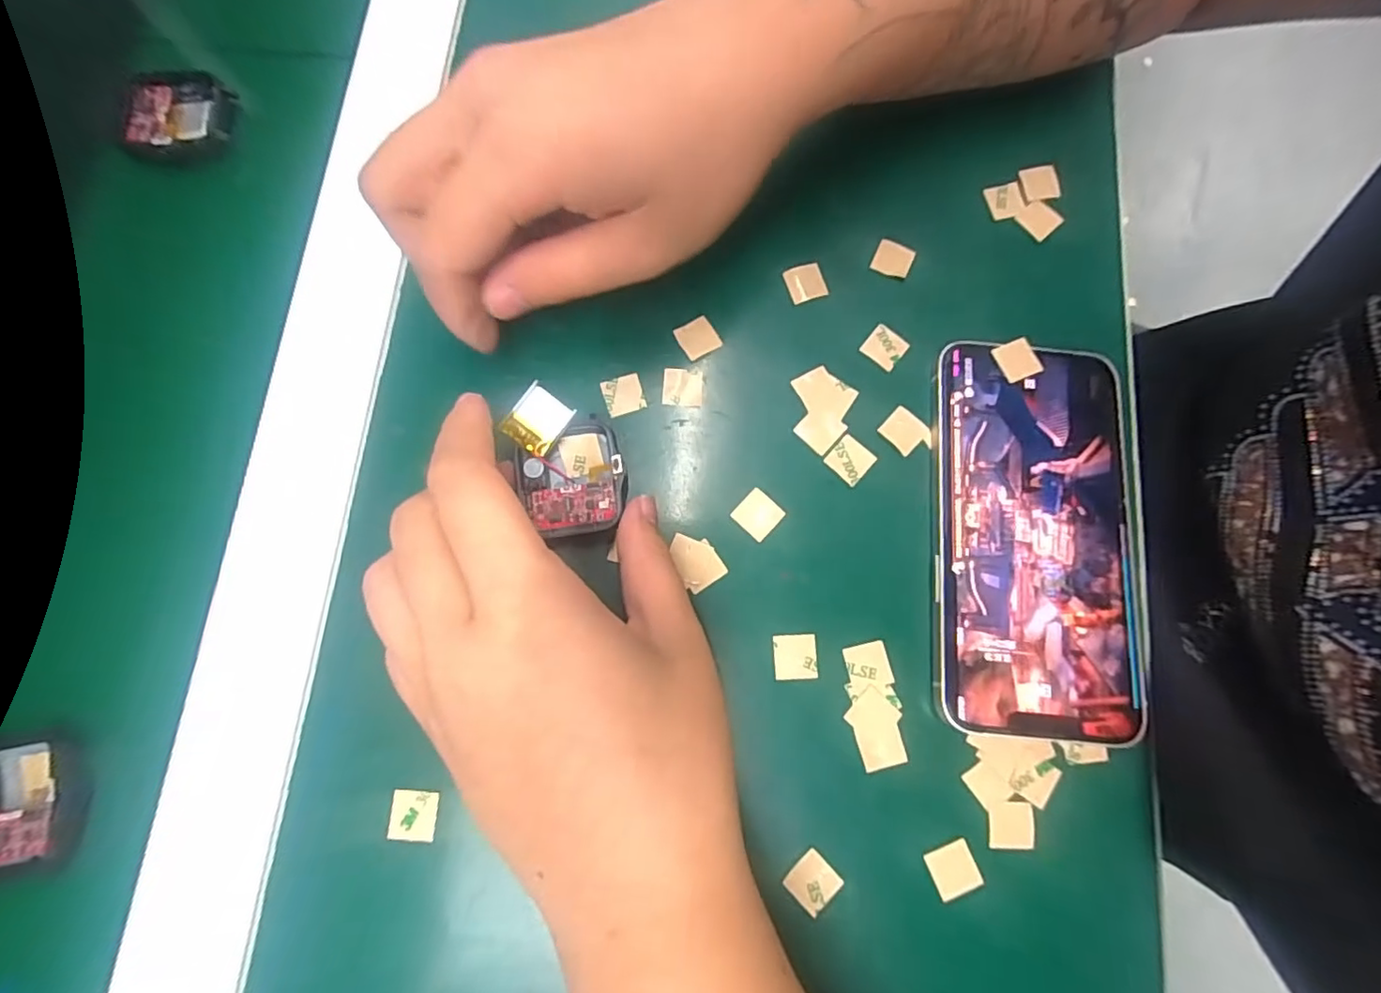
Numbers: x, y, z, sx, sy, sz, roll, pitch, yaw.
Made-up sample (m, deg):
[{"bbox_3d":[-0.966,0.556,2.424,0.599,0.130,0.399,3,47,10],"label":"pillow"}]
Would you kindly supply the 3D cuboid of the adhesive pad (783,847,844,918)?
[{"bbox_3d":[0.041,0.128,0.198,0.015,0.004,0.015,44,81,8],"label":"adhesive pad"}]

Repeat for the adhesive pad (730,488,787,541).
[{"bbox_3d":[0.026,0.006,0.224,0.015,0.004,0.015,43,81,8],"label":"adhesive pad"}]

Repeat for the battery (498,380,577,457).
[{"bbox_3d":[-0.055,-0.027,0.214,0.019,0.004,0.021,36,87,0],"label":"battery"}]

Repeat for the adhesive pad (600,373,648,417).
[{"bbox_3d":[-0.026,-0.040,0.233,0.015,0.004,0.015,-17,79,-5],"label":"adhesive pad"}]

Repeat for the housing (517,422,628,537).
[{"bbox_3d":[-0.044,-0.007,0.219,0.038,0.010,0.042,-8,78,-3],"label":"housing"}]

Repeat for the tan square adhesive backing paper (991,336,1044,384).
[{"bbox_3d":[0.127,-0.053,0.233,0.016,0.004,0.016,-23,78,-3],"label":"tan square adhesive backing paper"}]

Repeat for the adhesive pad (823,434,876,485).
[{"bbox_3d":[0.062,-0.014,0.229,0.015,0.004,0.015,42,80,7],"label":"adhesive pad"}]

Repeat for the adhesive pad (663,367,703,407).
[{"bbox_3d":[-0.003,-0.043,0.234,0.015,0.004,0.015,4,78,0],"label":"adhesive pad"}]

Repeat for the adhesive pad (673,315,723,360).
[{"bbox_3d":[0.003,-0.064,0.238,0.015,0.004,0.015,-28,80,-7],"label":"adhesive pad"}]

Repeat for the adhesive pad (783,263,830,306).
[{"bbox_3d":[0.047,-0.088,0.245,0.015,0.004,0.015,-18,79,-5],"label":"adhesive pad"}]

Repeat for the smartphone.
[{"bbox_3d":[0.126,0.013,0.222,0.071,0.009,0.141,5,78,0],"label":"smartphone"}]

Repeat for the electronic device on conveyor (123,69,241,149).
[{"bbox_3d":[-0.218,-0.162,0.254,0.043,0.007,0.036,4,78,0],"label":"electronic device on conveyor"}]

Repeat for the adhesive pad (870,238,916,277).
[{"bbox_3d":[0.085,-0.099,0.250,0.016,0.004,0.016,23,75,5],"label":"adhesive pad"}]

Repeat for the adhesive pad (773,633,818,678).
[{"bbox_3d":[0.038,0.057,0.213,0.015,0.004,0.015,-2,78,-1],"label":"adhesive pad"}]

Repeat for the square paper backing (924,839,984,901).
[{"bbox_3d":[0.089,0.125,0.201,0.015,0.004,0.015,-22,79,-5],"label":"square paper backing"}]

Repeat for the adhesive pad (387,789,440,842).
[{"bbox_3d":[-0.093,0.106,0.200,0.015,0.004,0.015,3,78,0],"label":"adhesive pad"}]

